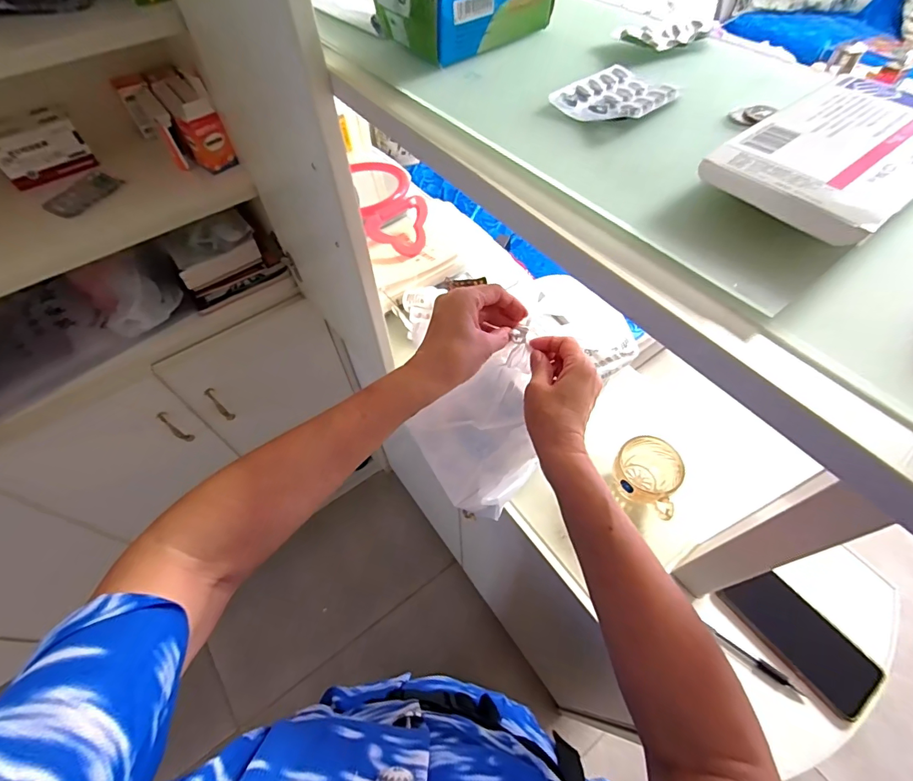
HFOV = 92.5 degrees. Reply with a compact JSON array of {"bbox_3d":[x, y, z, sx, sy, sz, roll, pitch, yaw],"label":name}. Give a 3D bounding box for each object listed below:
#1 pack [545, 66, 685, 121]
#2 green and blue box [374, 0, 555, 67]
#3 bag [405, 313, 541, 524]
[{"bbox_3d":[0.105,-0.193,0.288,0.070,0.005,0.057,-36,63,-20],"label":"pack"},{"bbox_3d":[0.008,-0.303,0.336,0.124,0.047,0.072,-34,62,-19],"label":"green and blue box"},{"bbox_3d":[0.017,0.044,0.504,0.130,0.183,0.138,-10,57,-5],"label":"bag"}]

